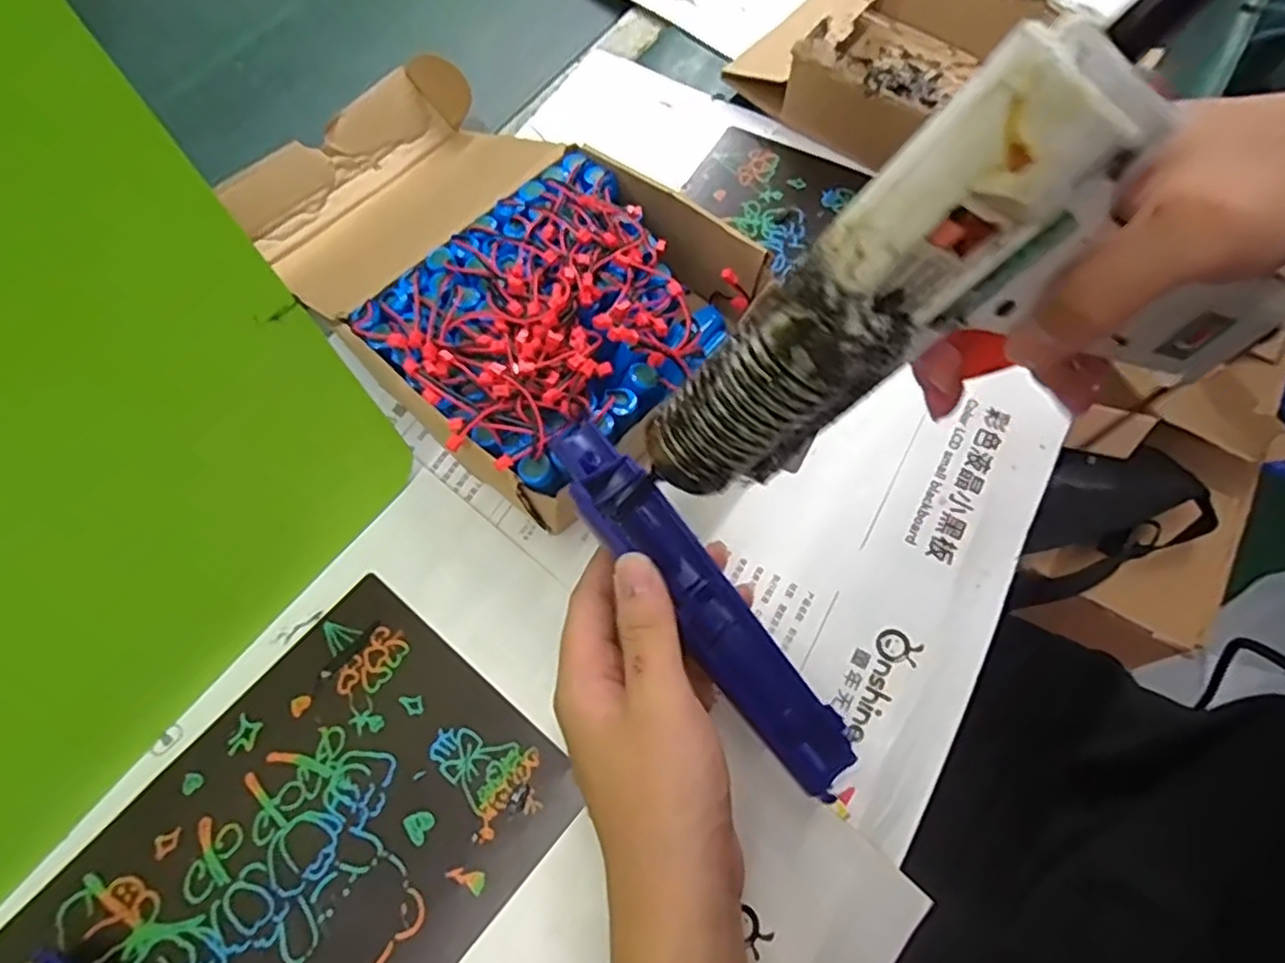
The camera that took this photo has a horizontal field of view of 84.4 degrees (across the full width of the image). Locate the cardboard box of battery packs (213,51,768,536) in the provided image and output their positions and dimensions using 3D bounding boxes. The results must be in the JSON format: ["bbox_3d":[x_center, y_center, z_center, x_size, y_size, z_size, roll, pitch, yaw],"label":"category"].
[{"bbox_3d":[-0.090,-0.126,0.384,0.309,0.075,0.170,41,74,19],"label":"cardboard box of battery packs"}]

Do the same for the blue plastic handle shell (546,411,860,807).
[{"bbox_3d":[0.022,0.045,0.277,0.033,0.023,0.168,-36,81,-13],"label":"blue plastic handle shell"}]

